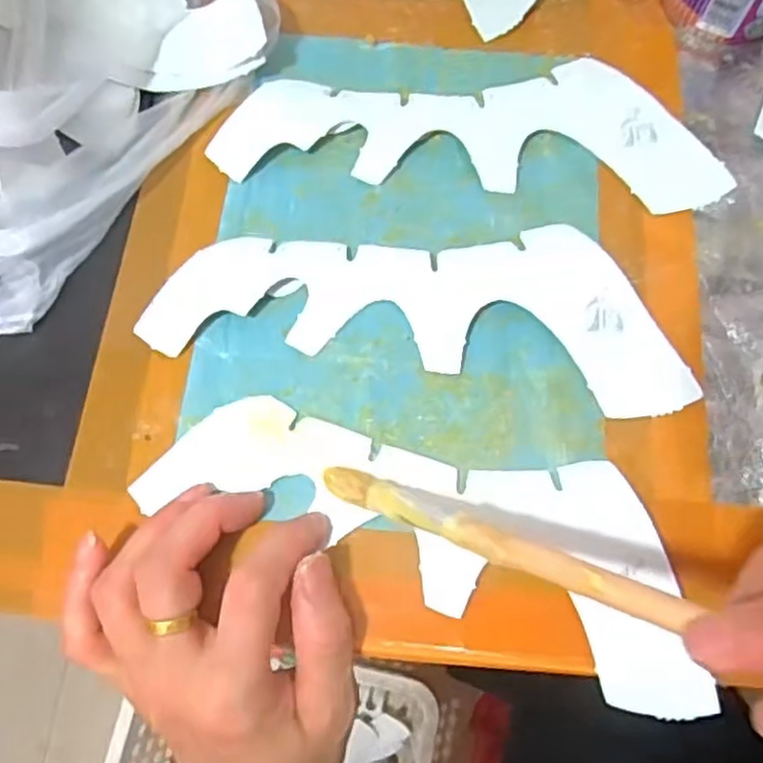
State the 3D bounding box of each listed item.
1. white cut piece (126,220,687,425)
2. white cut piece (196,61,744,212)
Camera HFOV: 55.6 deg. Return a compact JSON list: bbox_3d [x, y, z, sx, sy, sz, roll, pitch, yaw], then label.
[{"bbox_3d":[0.018,-0.037,0.312,0.221,0.009,0.076,8,70,4],"label":"white cut piece"},{"bbox_3d":[0.039,-0.120,0.340,0.226,0.011,0.075,2,72,2],"label":"white cut piece"}]

